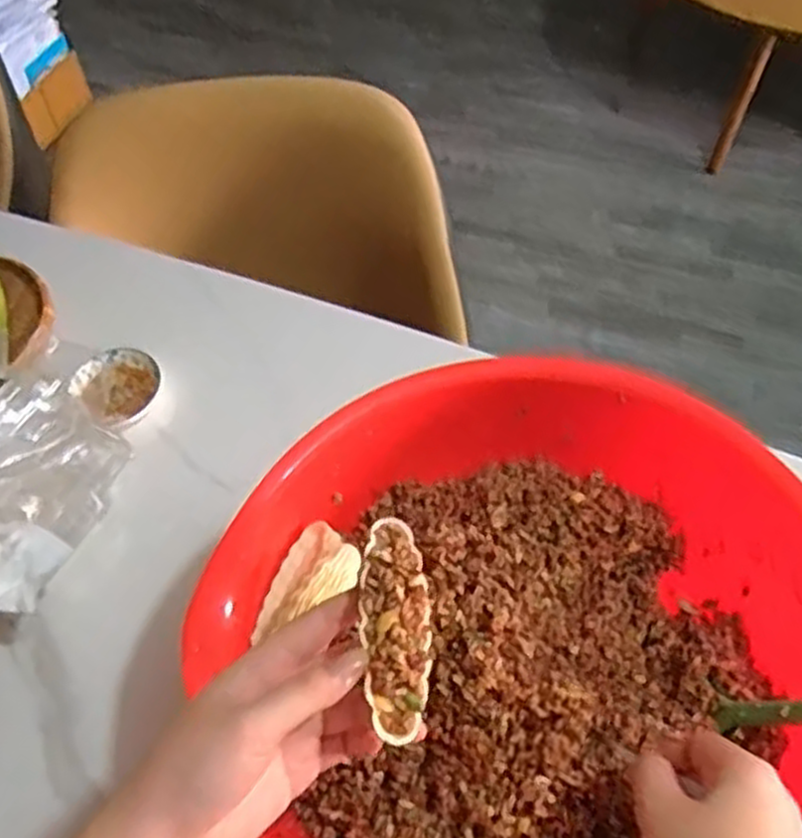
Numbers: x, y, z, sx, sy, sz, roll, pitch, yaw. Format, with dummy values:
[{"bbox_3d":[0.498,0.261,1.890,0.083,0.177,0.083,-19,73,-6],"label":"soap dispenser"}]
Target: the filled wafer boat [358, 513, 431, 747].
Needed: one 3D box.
[{"bbox_3d":[-0.003,0.094,0.374,0.031,0.016,0.105,-4,57,0],"label":"filled wafer boat"}]

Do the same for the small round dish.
[{"bbox_3d":[-0.268,-0.028,0.767,0.084,0.029,0.075,36,65,23],"label":"small round dish"}]

